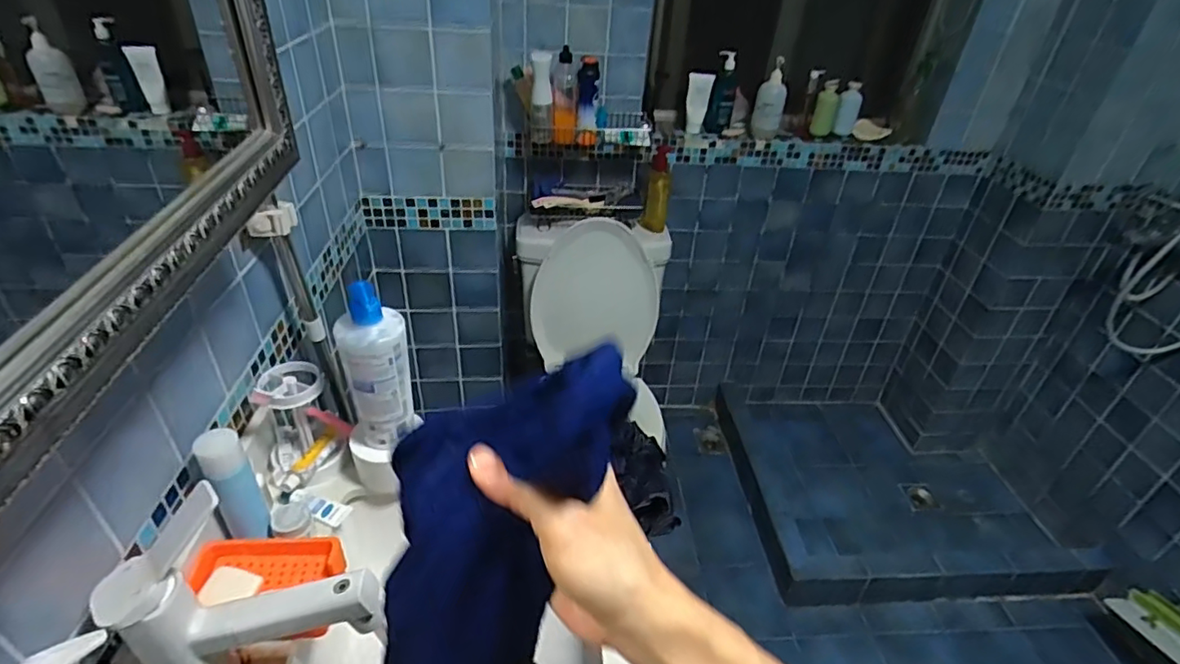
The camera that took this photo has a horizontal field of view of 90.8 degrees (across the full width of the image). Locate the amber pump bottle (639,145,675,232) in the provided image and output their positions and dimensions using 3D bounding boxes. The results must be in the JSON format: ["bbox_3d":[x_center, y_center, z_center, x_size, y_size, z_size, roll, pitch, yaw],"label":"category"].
[{"bbox_3d":[0.186,-0.389,1.586,0.071,0.207,0.090,10,36,8],"label":"amber pump bottle"}]

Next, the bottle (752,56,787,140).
[{"bbox_3d":[0.481,-0.621,1.545,0.078,0.177,0.060,13,36,12],"label":"bottle"}]

